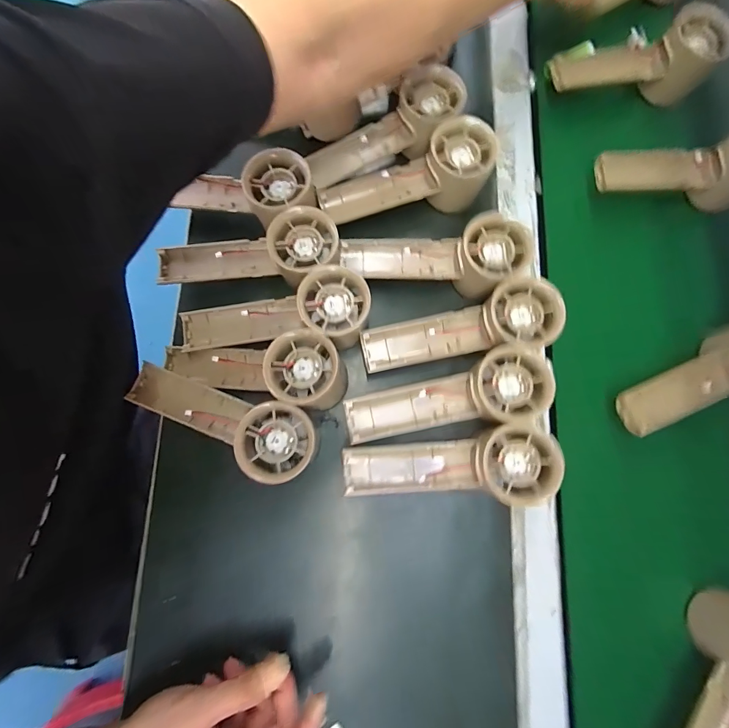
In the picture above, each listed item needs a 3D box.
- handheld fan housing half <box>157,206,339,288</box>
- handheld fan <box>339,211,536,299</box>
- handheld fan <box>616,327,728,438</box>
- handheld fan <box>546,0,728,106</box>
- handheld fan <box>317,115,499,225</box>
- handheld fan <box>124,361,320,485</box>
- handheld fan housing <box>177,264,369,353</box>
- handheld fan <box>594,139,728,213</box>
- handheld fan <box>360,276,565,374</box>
[{"bbox_3d":[-0.100,-0.088,0.301,0.153,0.031,0.055,-10,77,-4],"label":"handheld fan housing half"},{"bbox_3d":[0.059,-0.088,0.314,0.154,0.046,0.056,0,76,12],"label":"handheld fan"},{"bbox_3d":[0.289,0.005,0.293,0.162,0.034,0.058,-17,78,-5],"label":"handheld fan"},{"bbox_3d":[0.264,-0.302,0.351,0.148,0.055,0.051,-2,77,-2],"label":"handheld fan"},{"bbox_3d":[0.039,-0.167,0.338,0.158,0.056,0.054,-15,77,9],"label":"handheld fan"},{"bbox_3d":[-0.111,0.041,0.278,0.156,0.034,0.054,21,77,4],"label":"handheld fan"},{"bbox_3d":[-0.073,-0.037,0.300,0.160,0.033,0.058,-10,77,10],"label":"handheld fan housing"},{"bbox_3d":[0.301,-0.176,0.329,0.154,0.042,0.058,-7,77,-3],"label":"handheld fan"},{"bbox_3d":[0.077,-0.027,0.297,0.156,0.029,0.050,-14,77,9],"label":"handheld fan"}]

